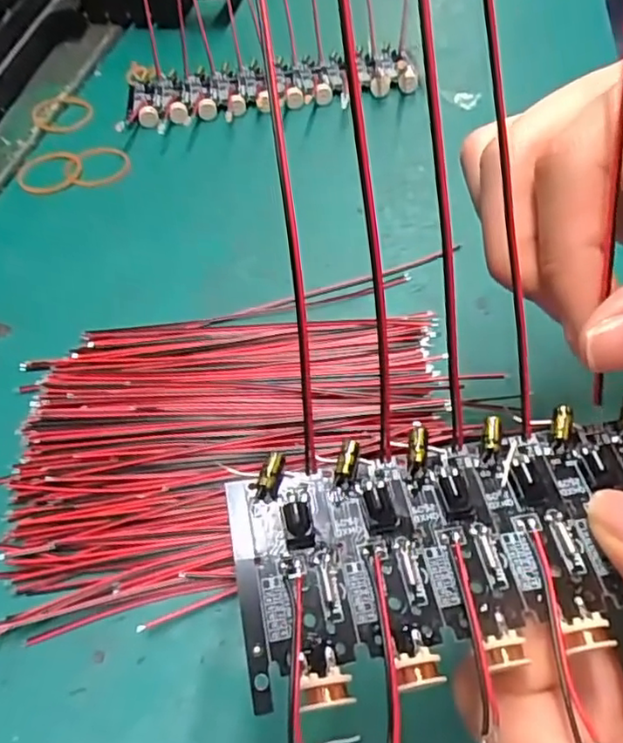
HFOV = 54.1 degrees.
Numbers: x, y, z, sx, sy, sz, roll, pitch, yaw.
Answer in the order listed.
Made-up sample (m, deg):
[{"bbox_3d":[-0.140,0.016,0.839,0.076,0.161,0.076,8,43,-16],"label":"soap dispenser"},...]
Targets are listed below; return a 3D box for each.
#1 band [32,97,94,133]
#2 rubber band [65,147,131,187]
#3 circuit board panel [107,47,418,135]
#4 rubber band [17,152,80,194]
[{"bbox_3d":[-0.138,-0.143,0.339,0.032,0.004,0.031,-7,52,0],"label":"band"},{"bbox_3d":[-0.108,-0.105,0.305,0.031,0.004,0.033,-17,53,-8],"label":"rubber band"},{"bbox_3d":[-0.025,-0.160,0.340,0.160,0.007,0.061,-4,52,3],"label":"circuit board panel"},{"bbox_3d":[-0.130,-0.100,0.303,0.031,0.004,0.035,-25,54,-14],"label":"rubber band"}]

